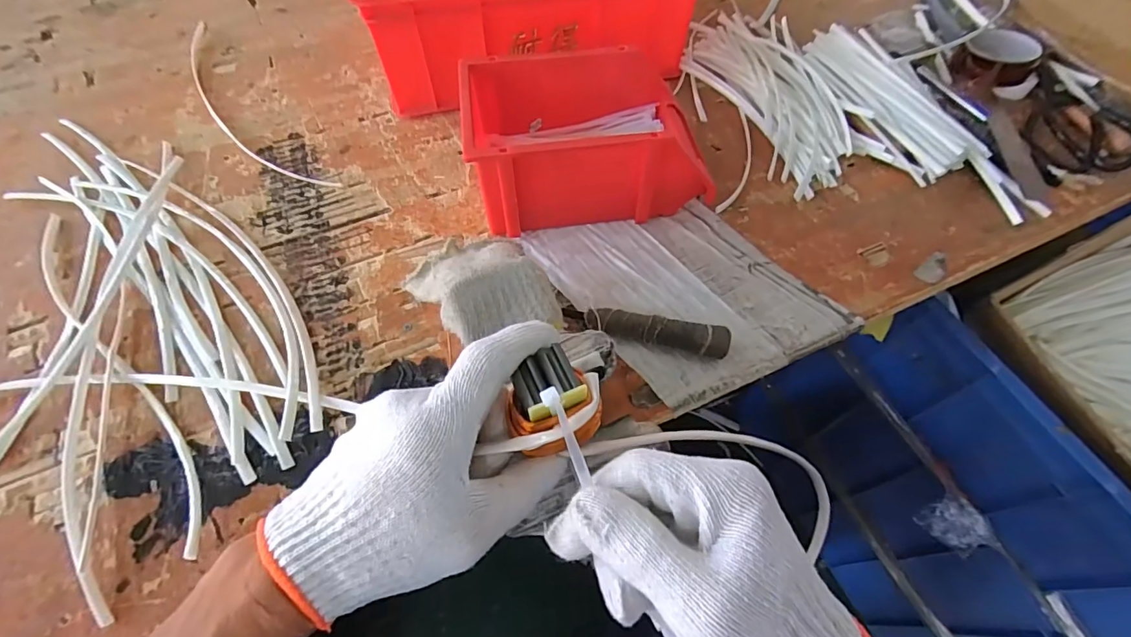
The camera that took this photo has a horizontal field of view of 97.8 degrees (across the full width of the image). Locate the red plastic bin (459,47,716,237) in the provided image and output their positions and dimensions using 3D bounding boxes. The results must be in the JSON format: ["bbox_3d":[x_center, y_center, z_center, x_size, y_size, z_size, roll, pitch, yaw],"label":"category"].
[{"bbox_3d":[0.021,-0.191,0.530,0.238,0.111,0.171,-6,57,-4],"label":"red plastic bin"}]

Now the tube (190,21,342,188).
[{"bbox_3d":[-0.430,-0.281,0.645,0.070,0.006,0.439,-36,64,-21],"label":"tube"}]

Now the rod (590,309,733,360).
[{"bbox_3d":[0.083,0.015,0.455,0.129,0.030,0.023,11,58,7],"label":"rod"}]

